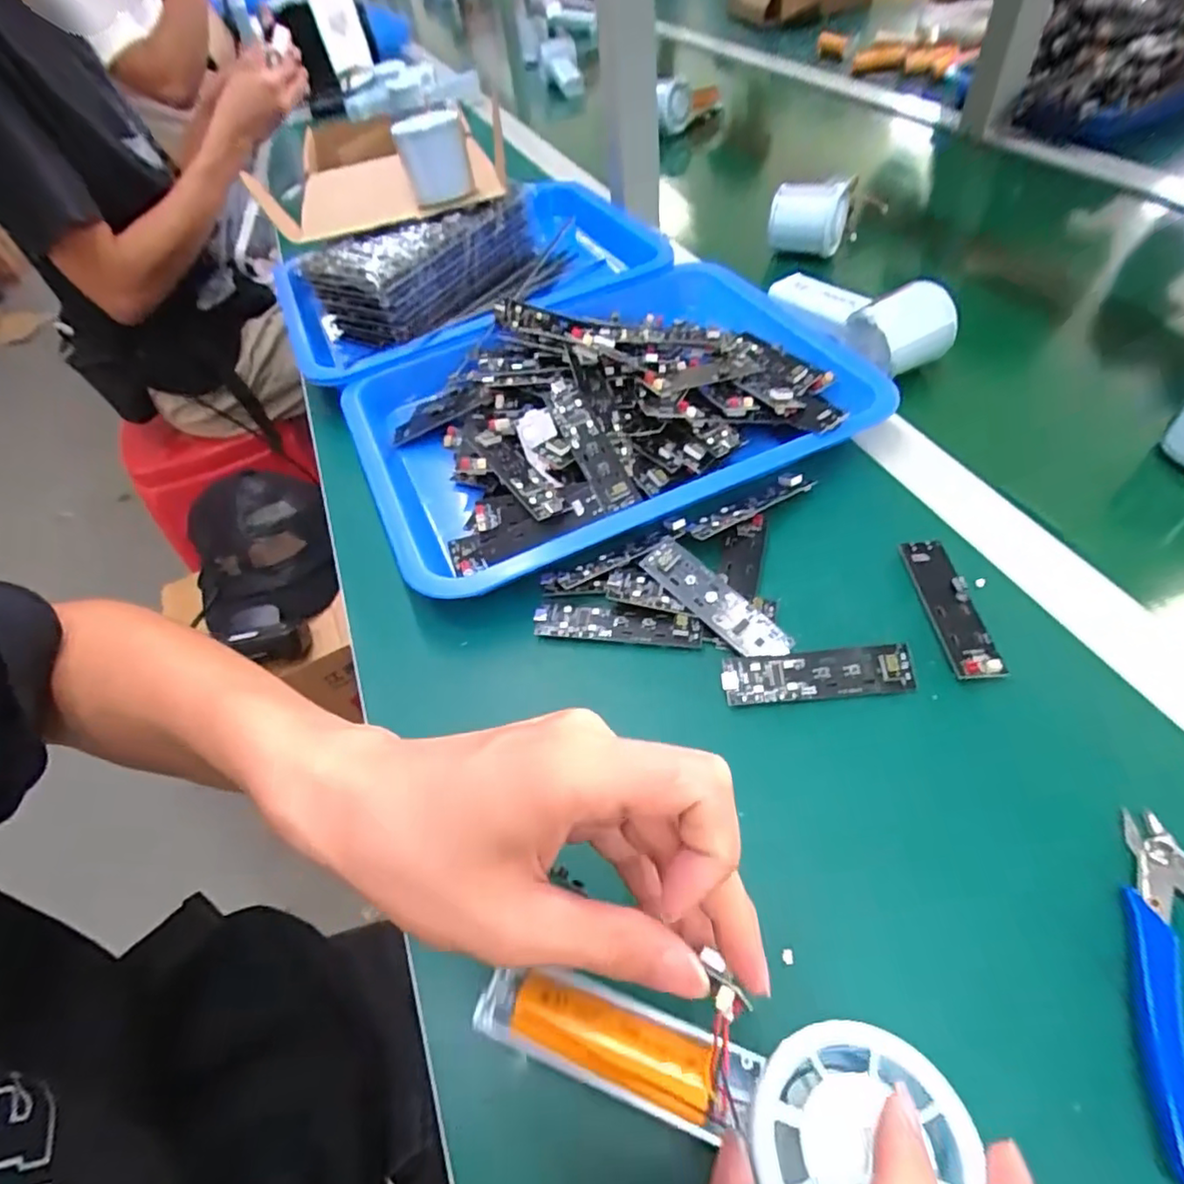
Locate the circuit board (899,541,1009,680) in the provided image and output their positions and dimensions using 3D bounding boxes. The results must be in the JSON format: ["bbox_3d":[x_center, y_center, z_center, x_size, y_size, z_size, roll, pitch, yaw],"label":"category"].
[{"bbox_3d":[0.188,0.007,0.333,0.024,0.013,0.088,-4,51,6],"label":"circuit board"}]

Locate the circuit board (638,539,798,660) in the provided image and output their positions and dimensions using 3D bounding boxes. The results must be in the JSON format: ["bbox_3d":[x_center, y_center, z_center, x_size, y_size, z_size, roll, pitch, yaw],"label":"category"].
[{"bbox_3d":[0.065,0.004,0.339,0.023,0.004,0.090,-44,66,-8],"label":"circuit board"}]

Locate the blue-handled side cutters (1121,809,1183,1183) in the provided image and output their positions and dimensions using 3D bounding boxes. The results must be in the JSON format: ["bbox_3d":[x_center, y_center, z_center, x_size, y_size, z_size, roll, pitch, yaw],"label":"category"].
[{"bbox_3d":[0.233,0.139,0.215,0.081,0.016,0.115,8,53,15],"label":"blue-handled side cutters"}]

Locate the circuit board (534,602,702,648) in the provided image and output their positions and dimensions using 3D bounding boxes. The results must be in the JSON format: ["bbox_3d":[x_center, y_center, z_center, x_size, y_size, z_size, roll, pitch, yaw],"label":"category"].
[{"bbox_3d":[0.013,0.015,0.346,0.091,0.007,0.022,3,52,11],"label":"circuit board"}]

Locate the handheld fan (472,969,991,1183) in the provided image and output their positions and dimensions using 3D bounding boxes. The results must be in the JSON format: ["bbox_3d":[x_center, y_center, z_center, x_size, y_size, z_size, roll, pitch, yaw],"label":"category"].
[{"bbox_3d":[0.030,0.148,0.191,0.146,0.026,0.050,-5,47,30],"label":"handheld fan"}]

